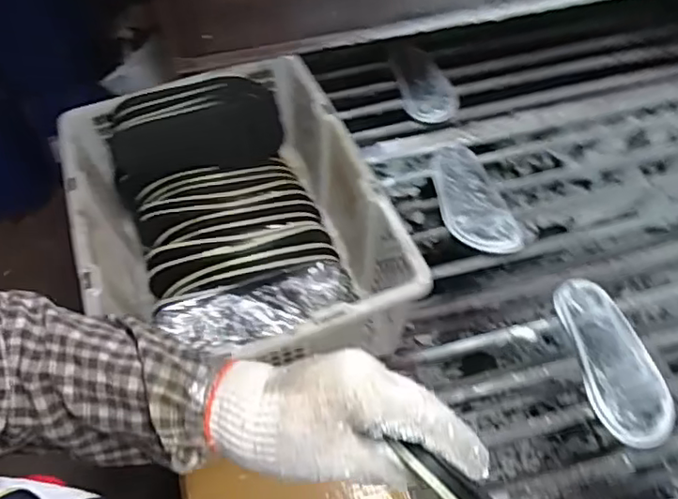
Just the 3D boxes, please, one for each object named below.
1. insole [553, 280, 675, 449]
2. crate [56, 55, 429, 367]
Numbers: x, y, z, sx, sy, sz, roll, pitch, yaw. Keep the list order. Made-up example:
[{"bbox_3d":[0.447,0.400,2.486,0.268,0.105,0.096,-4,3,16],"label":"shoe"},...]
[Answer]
[{"bbox_3d":[0.353,0.138,0.786,0.094,0.023,0.232,-5,51,0],"label":"insole"},{"bbox_3d":[-0.142,-0.029,0.814,0.355,0.159,0.467,-18,52,-10],"label":"crate"}]

